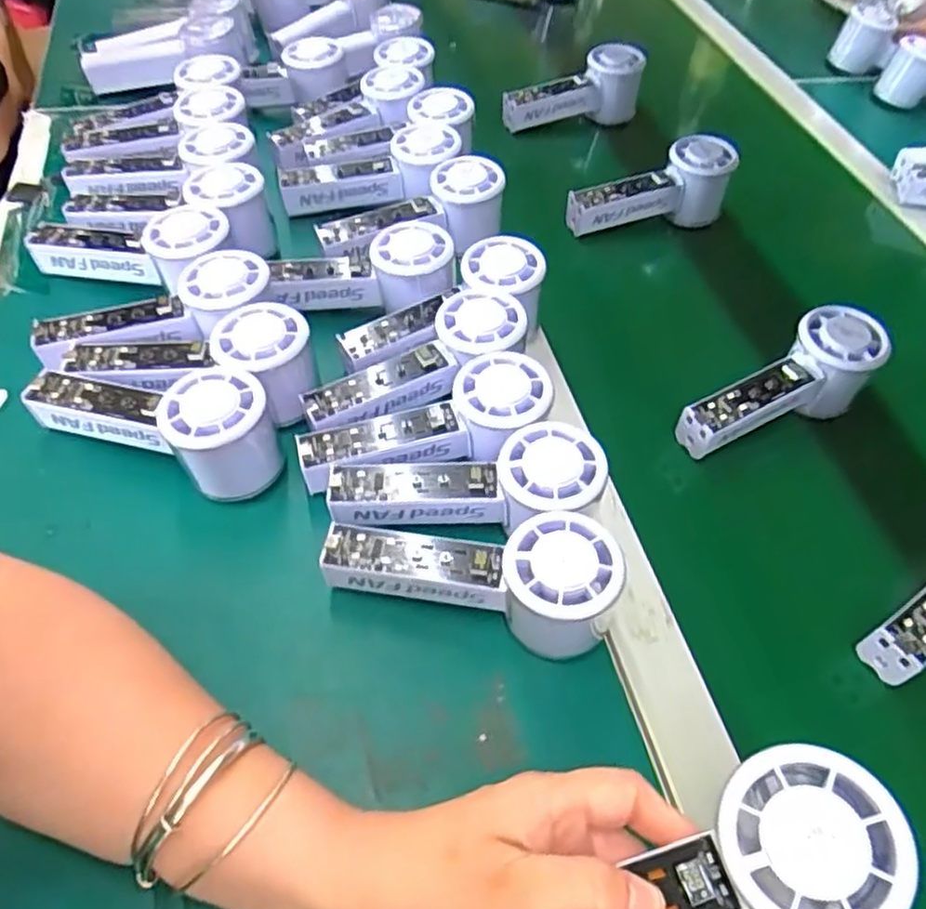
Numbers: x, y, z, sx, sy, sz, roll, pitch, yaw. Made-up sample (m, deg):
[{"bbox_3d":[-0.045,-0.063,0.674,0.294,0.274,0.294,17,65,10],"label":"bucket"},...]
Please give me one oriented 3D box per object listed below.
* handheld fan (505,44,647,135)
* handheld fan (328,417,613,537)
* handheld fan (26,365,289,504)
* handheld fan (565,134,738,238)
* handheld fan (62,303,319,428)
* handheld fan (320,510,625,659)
[{"bbox_3d":[0.109,-0.375,0.727,0.149,0.066,0.047,-10,53,-13],"label":"handheld fan"},{"bbox_3d":[0.003,0.022,0.396,0.152,0.041,0.059,-8,52,9],"label":"handheld fan"},{"bbox_3d":[-0.178,-0.025,0.416,0.151,0.061,0.058,18,52,9],"label":"handheld fan"},{"bbox_3d":[0.161,-0.235,0.626,0.150,0.063,0.048,-12,54,-15],"label":"handheld fan"},{"bbox_3d":[-0.165,-0.059,0.441,0.154,0.057,0.057,8,51,1],"label":"handheld fan"},{"bbox_3d":[0.004,0.057,0.369,0.146,0.060,0.051,14,52,6],"label":"handheld fan"}]

